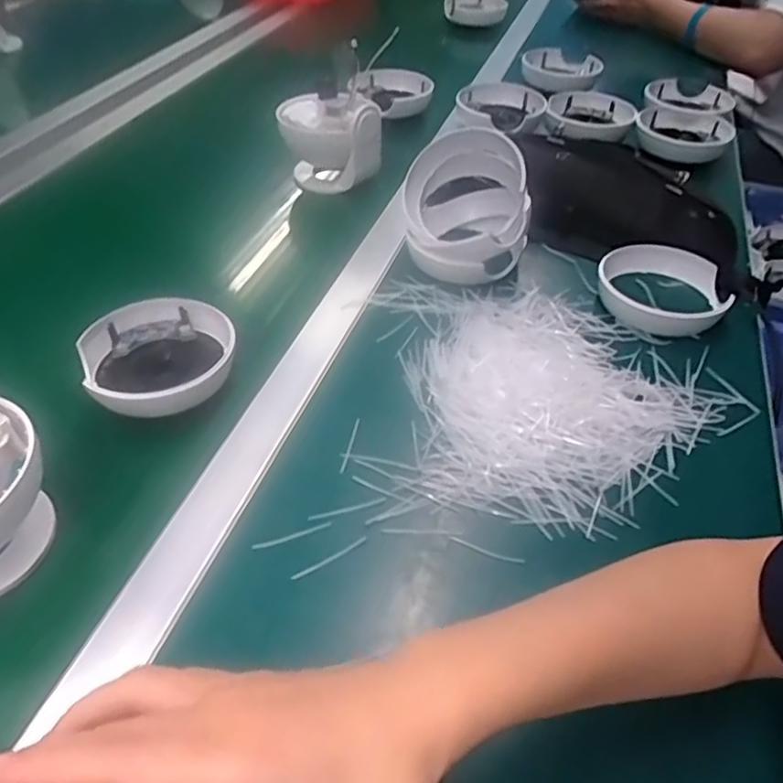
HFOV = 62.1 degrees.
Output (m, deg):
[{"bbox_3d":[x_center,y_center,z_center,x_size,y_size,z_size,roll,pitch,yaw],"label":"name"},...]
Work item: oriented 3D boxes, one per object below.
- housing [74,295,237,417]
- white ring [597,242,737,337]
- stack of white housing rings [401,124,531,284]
[{"bbox_3d":[-0.183,-0.026,0.517,0.112,0.035,0.112,-13,46,-16],"label":"housing"},{"bbox_3d":[0.255,-0.098,0.614,0.113,0.031,0.110,10,44,8],"label":"white ring"},{"bbox_3d":[0.075,-0.185,0.638,0.114,0.115,0.122,7,44,5],"label":"stack of white housing rings"}]

